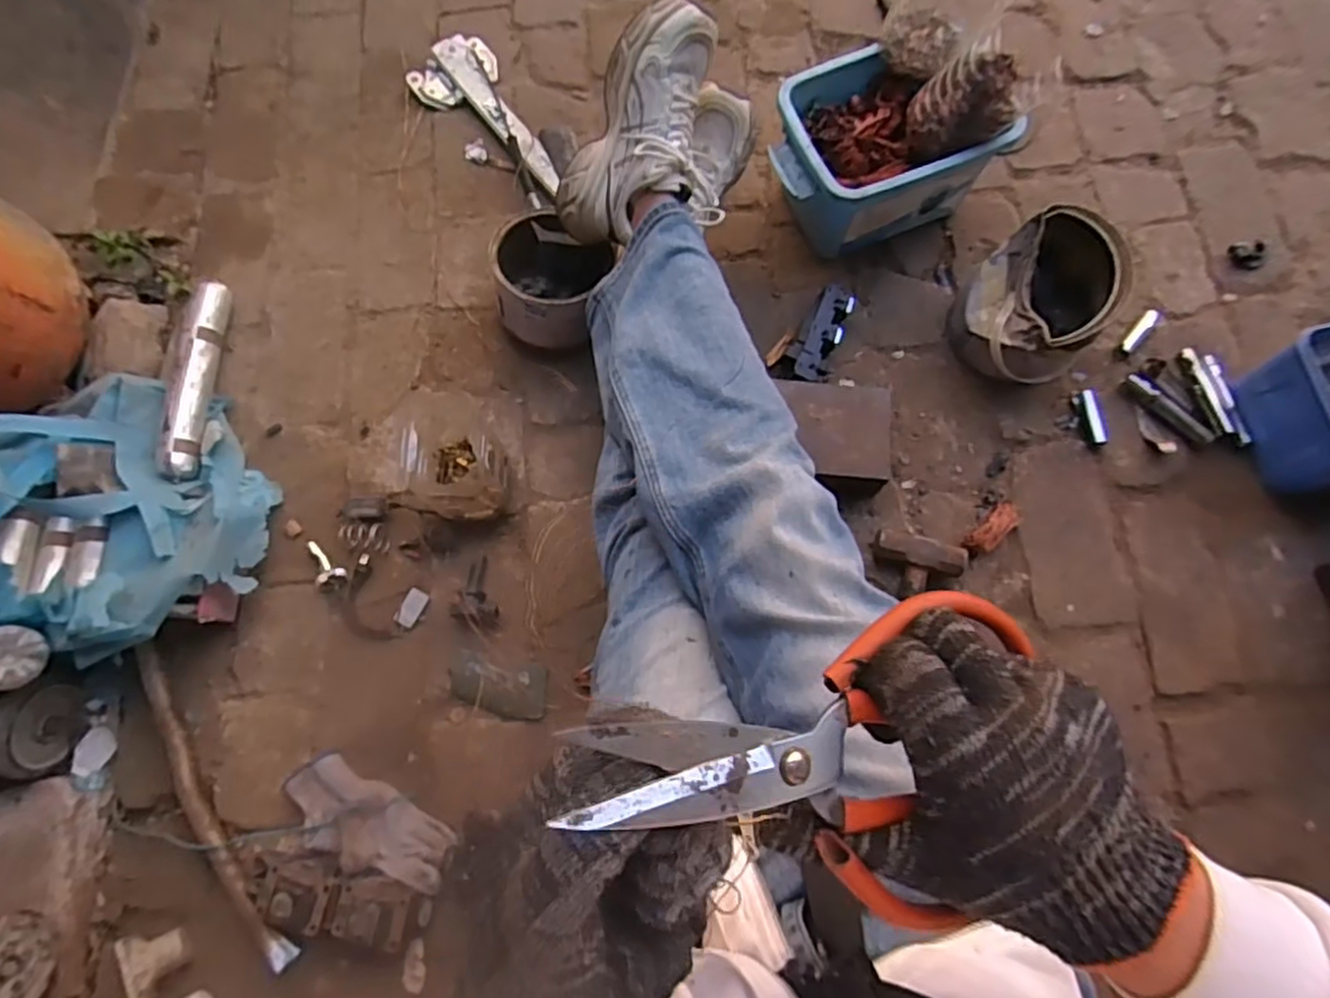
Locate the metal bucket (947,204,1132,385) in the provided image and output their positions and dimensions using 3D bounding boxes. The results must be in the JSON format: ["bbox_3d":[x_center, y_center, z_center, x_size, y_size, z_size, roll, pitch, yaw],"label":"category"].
[{"bbox_3d":[0.427,-0.231,0.792,0.143,0.151,0.151,0,75,2],"label":"metal bucket"}]

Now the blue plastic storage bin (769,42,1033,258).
[{"bbox_3d":[0.257,-0.425,0.857,0.249,0.133,0.180,-18,75,-3],"label":"blue plastic storage bin"}]

